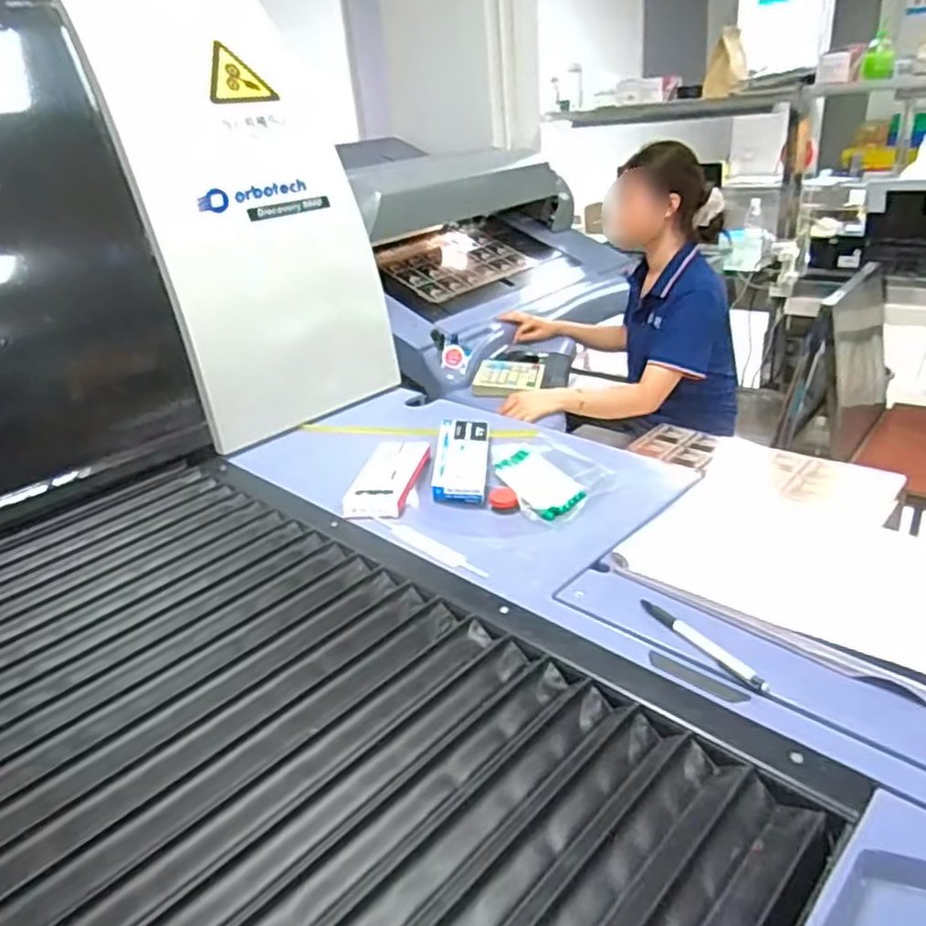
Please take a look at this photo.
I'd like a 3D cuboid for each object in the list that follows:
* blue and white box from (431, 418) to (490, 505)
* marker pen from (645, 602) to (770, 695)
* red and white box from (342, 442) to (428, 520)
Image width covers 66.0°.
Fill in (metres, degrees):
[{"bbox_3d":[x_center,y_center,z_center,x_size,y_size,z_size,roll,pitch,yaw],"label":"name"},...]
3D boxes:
[{"bbox_3d":[-0.001,-0.006,0.983,0.069,0.033,0.151,-1,42,8],"label":"blue and white box"},{"bbox_3d":[0.207,0.155,0.621,0.015,0.008,0.139,-18,29,-25],"label":"marker pen"},{"bbox_3d":[-0.098,0.018,0.944,0.074,0.030,0.171,2,27,14],"label":"red and white box"}]

